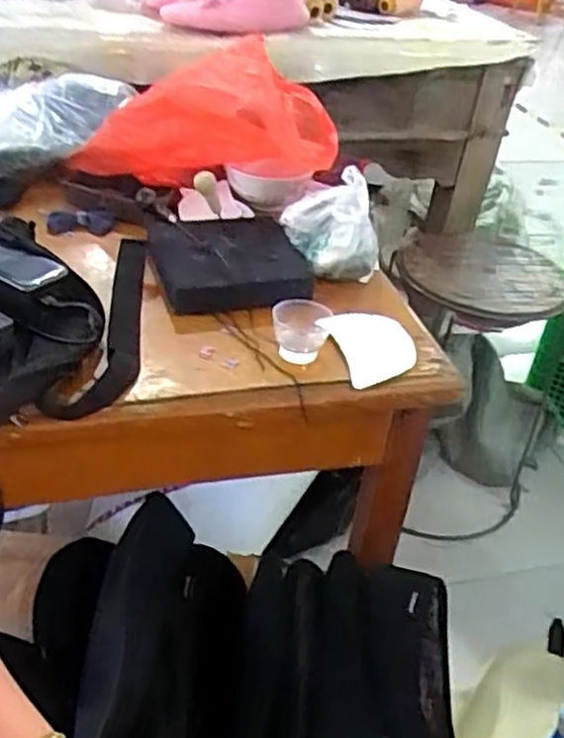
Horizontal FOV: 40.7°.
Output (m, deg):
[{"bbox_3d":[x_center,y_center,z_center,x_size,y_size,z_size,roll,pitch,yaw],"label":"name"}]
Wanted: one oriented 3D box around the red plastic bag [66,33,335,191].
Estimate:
[{"bbox_3d":[-0.090,-0.309,0.941,0.323,0.142,0.129,11,37,5],"label":"red plastic bag"}]

